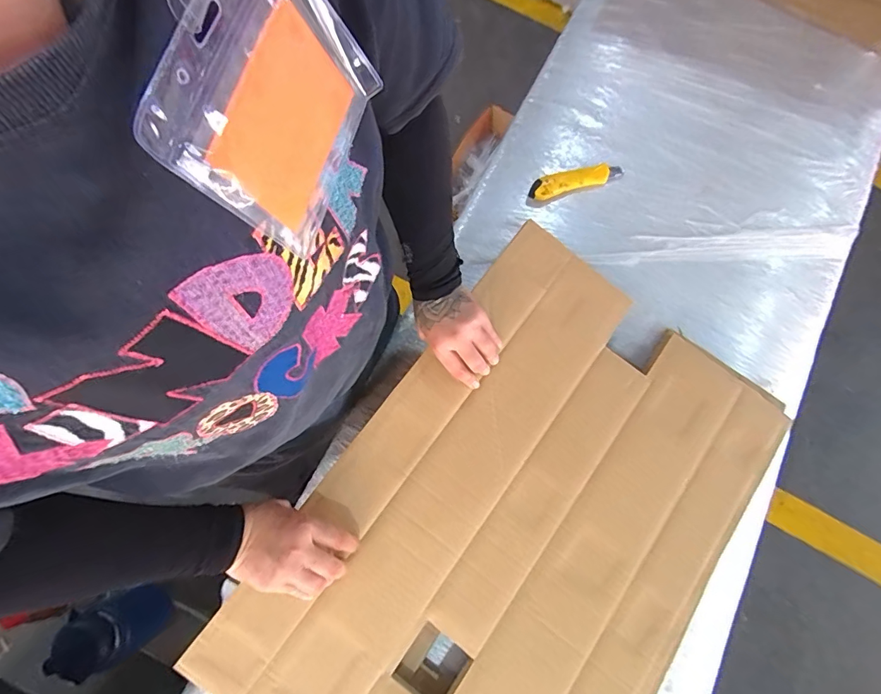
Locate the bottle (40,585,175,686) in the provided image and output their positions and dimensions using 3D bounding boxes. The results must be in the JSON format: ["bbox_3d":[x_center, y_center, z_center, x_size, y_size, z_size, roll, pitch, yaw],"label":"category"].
[{"bbox_3d":[-0.713,0.622,0.987,0.097,0.298,0.131,-24,77,-8],"label":"bottle"}]

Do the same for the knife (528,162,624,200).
[{"bbox_3d":[0.221,-0.274,0.721,0.152,0.015,0.037,-14,76,-6],"label":"knife"}]

